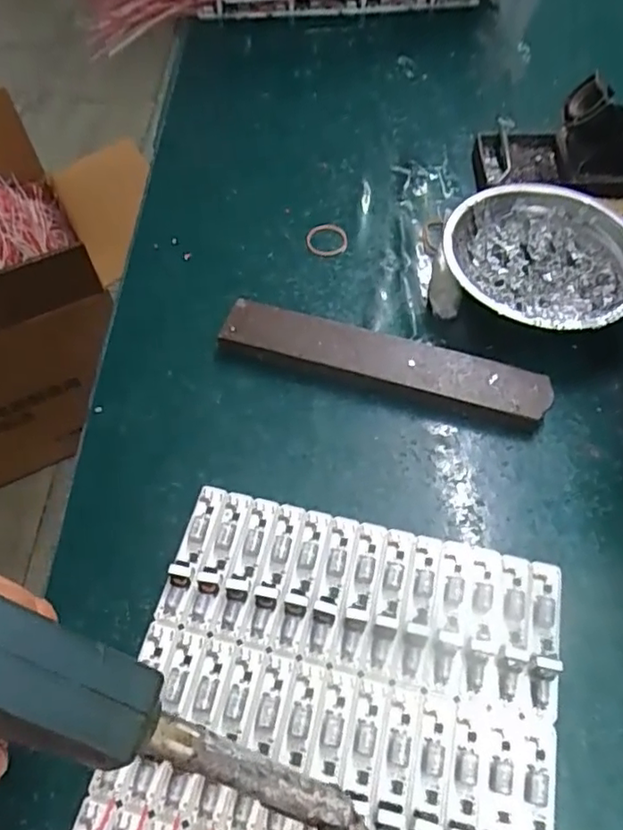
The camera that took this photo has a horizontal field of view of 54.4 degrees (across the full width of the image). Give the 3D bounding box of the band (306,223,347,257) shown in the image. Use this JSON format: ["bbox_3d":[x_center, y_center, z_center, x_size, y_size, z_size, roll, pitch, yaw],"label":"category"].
[{"bbox_3d":[0.011,-0.131,0.452,0.031,0.004,0.032,3,66,-7],"label":"band"}]

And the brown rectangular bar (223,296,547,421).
[{"bbox_3d":[0.044,-0.034,0.376,0.201,0.022,0.033,15,59,10],"label":"brown rectangular bar"}]

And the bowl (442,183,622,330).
[{"bbox_3d":[0.151,-0.097,0.402,0.125,0.045,0.121,0,58,0],"label":"bowl"}]

